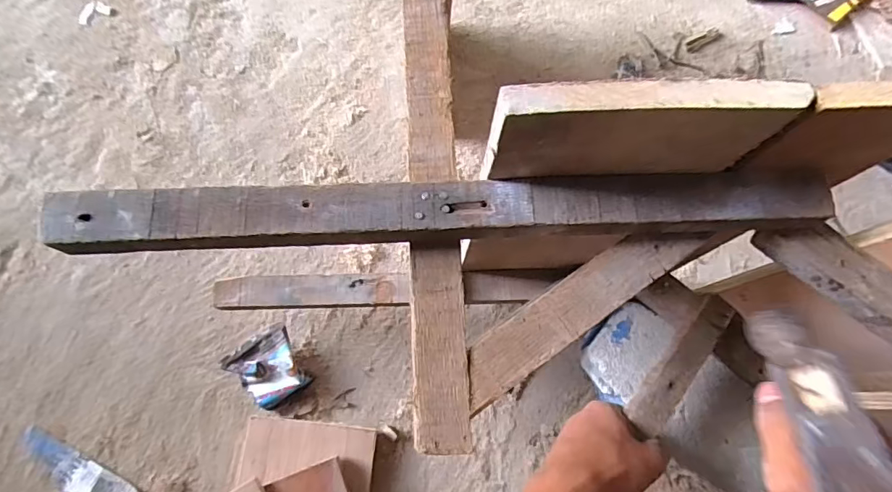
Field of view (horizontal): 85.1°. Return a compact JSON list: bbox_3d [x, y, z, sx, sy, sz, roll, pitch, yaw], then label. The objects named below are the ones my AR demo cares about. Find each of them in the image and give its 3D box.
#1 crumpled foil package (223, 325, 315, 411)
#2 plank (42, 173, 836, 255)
[{"bbox_3d":[-0.178,0.126,0.499,0.064,0.030,0.068,-37,78,-12],"label":"crumpled foil package"},{"bbox_3d":[0.003,-0.019,0.272,0.420,0.014,0.032,-2,73,-4],"label":"plank"}]

